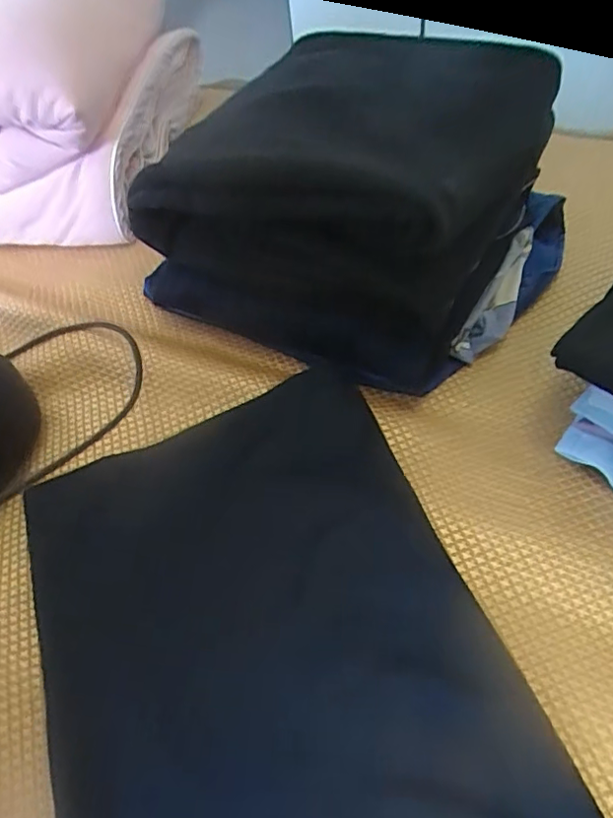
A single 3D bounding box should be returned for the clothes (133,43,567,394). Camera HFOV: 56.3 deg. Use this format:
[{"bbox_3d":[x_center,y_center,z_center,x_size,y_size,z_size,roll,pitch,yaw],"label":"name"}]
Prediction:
[{"bbox_3d":[0.018,-0.163,0.460,0.273,0.154,0.204,23,58,21],"label":"clothes"}]

